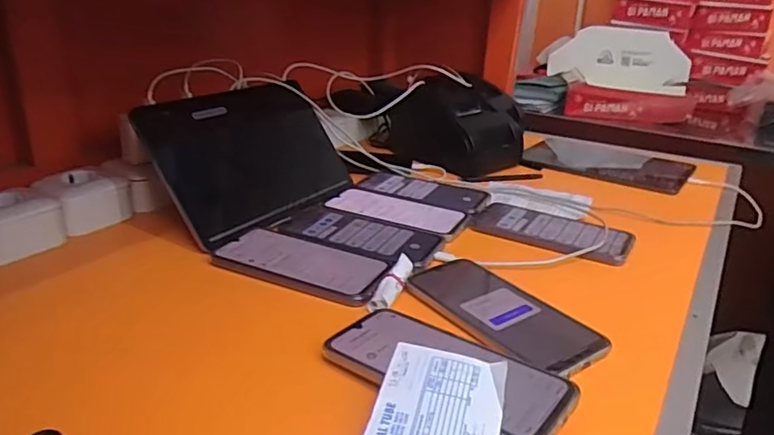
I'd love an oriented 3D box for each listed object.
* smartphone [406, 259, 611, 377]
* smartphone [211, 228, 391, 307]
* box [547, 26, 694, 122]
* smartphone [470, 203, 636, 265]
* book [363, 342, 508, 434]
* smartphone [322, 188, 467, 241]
[{"bbox_3d":[0.094,0.076,0.478,0.083,0.005,0.170,-13,27,-34],"label":"smartphone"},{"bbox_3d":[-0.083,0.042,0.538,0.167,0.005,0.083,12,24,21],"label":"smartphone"},{"bbox_3d":[0.537,-0.331,1.307,0.315,0.177,0.168,9,23,13],"label":"box"},{"bbox_3d":[0.186,0.014,0.641,0.168,0.010,0.084,15,25,28],"label":"smartphone"},{"bbox_3d":[0.029,0.122,0.336,0.075,0.005,0.106,11,40,15],"label":"book"},{"bbox_3d":[0.012,-0.007,0.676,0.165,0.009,0.091,13,24,23],"label":"smartphone"}]

